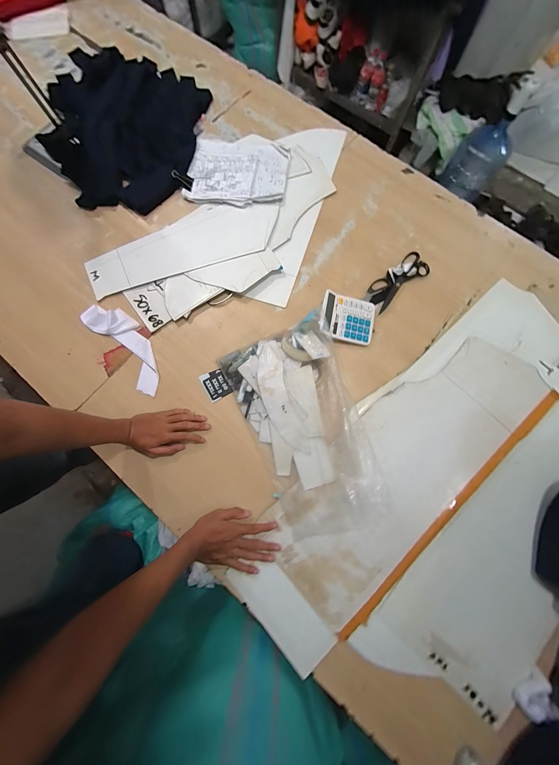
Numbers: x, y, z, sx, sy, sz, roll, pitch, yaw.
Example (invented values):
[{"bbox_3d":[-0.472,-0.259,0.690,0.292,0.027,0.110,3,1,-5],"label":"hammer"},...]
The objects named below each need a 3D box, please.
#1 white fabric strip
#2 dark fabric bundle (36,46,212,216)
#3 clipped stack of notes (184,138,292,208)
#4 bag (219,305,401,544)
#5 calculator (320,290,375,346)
[{"bbox_3d":[-0.392,-0.100,0.636,0.096,0.008,0.288,-42,80,-8],"label":"white fabric strip"},{"bbox_3d":[-0.479,-0.801,0.762,0.465,0.060,0.587,6,77,2],"label":"dark fabric bundle"},{"bbox_3d":[-0.124,-0.627,0.729,0.285,0.016,0.227,11,78,3],"label":"clipped stack of notes"},{"bbox_3d":[0.068,0.097,0.568,0.264,0.057,0.466,-25,78,-5],"label":"bag"},{"bbox_3d":[0.174,-0.165,0.629,0.144,0.022,0.116,11,83,-8],"label":"calculator"}]

